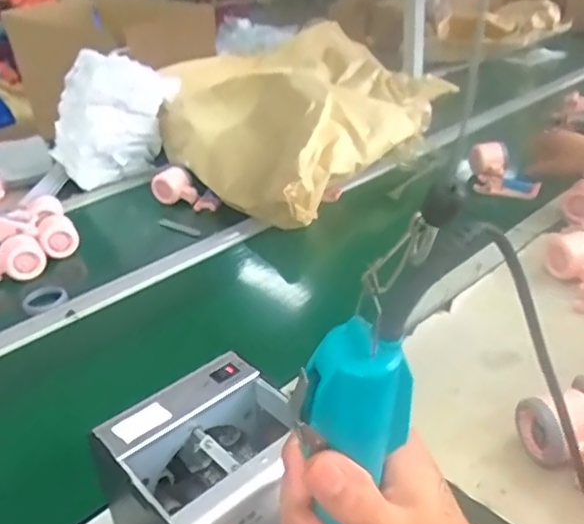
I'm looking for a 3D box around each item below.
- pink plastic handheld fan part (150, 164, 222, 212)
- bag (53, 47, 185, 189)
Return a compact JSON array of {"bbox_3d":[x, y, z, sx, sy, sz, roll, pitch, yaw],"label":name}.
[{"bbox_3d":[-0.188,-0.126,1.092,0.142,0.058,0.047,25,39,17],"label":"pink plastic handheld fan part"},{"bbox_3d":[-0.367,-0.312,1.221,0.235,0.199,0.192,-22,34,-27],"label":"bag"}]

